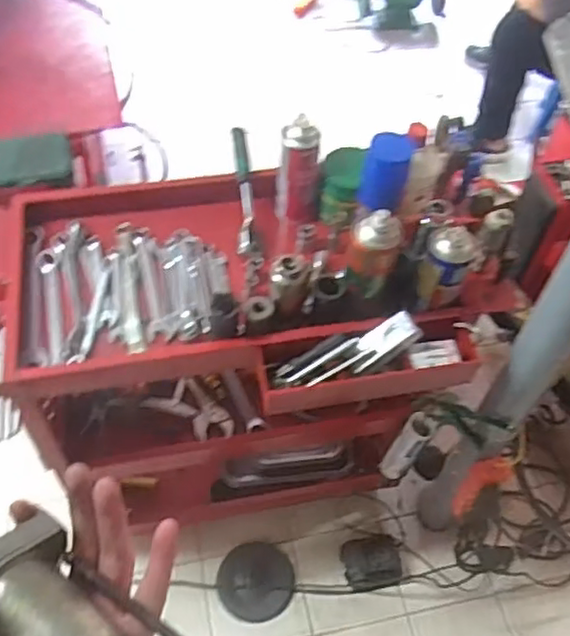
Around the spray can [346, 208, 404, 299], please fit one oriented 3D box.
[{"bbox_3d":[0.115,-0.085,0.872,0.054,0.122,0.052,2,54,-2],"label":"spray can"}]

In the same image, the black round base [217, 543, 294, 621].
[{"bbox_3d":[-0.061,0.552,1.381,0.154,0.024,0.148,2,54,-2],"label":"black round base"}]

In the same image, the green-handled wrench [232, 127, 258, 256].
[{"bbox_3d":[-0.066,-0.204,1.068,0.028,0.034,0.222,-4,75,-3],"label":"green-handled wrench"}]

